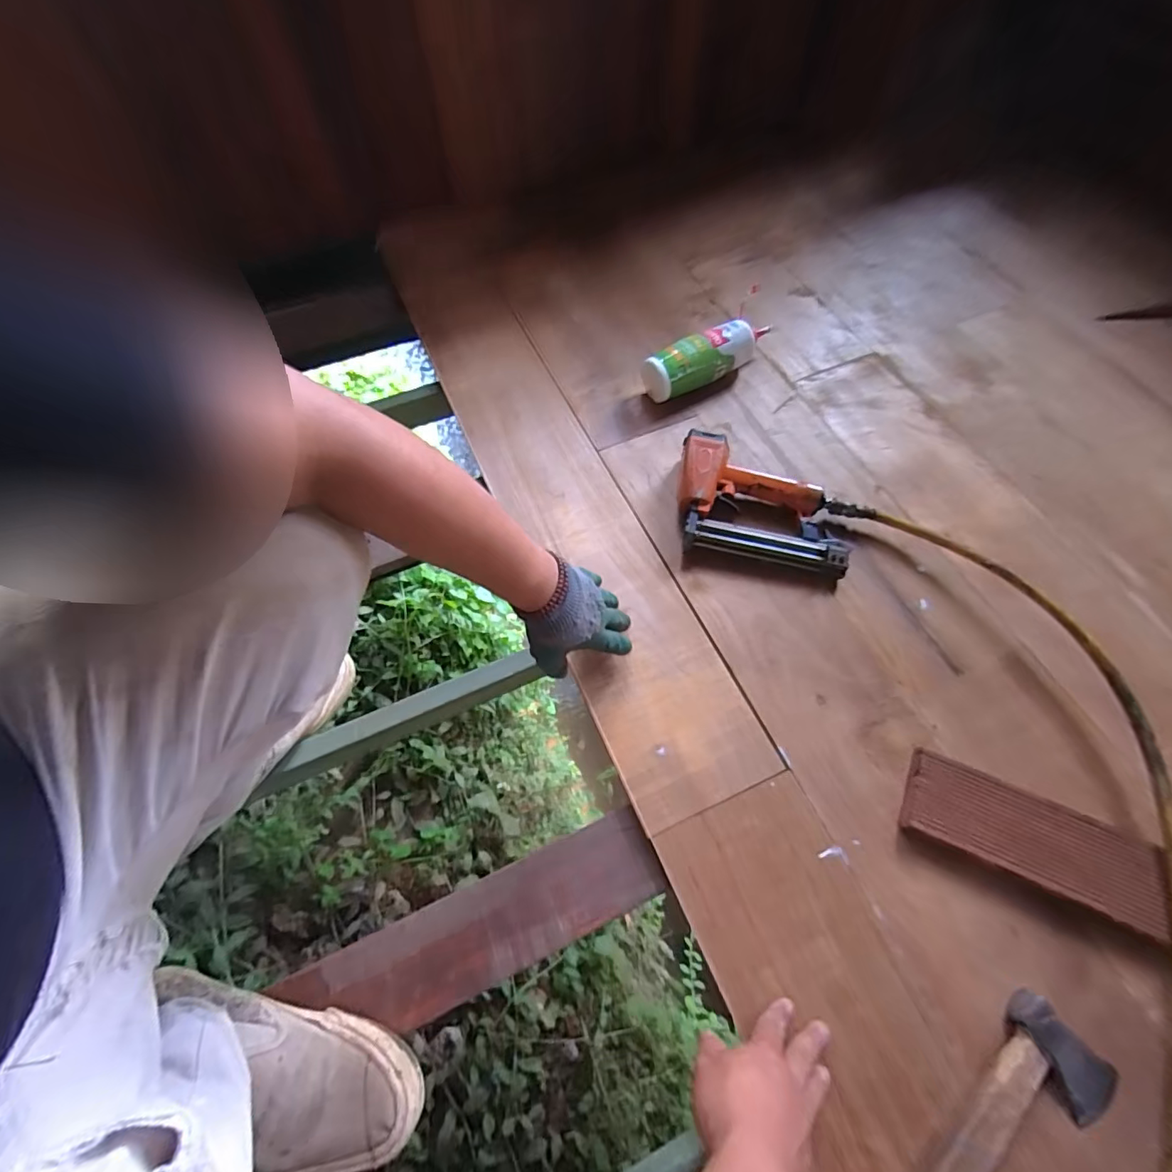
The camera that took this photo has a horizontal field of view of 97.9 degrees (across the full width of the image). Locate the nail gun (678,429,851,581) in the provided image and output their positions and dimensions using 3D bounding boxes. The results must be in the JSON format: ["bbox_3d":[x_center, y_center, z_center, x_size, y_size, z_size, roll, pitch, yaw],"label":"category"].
[{"bbox_3d":[0.240,-0.113,0.696,0.226,0.057,0.167,10,64,6],"label":"nail gun"}]

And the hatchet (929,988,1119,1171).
[{"bbox_3d":[0.321,0.490,0.403,0.312,0.033,0.089,-40,69,-17],"label":"hatchet"}]

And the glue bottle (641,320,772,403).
[{"bbox_3d":[0.207,-0.371,0.820,0.240,0.069,0.061,-24,65,-10],"label":"glue bottle"}]

